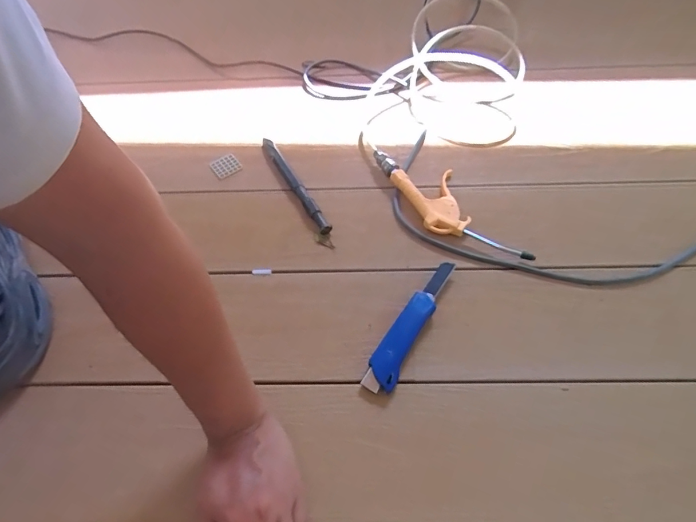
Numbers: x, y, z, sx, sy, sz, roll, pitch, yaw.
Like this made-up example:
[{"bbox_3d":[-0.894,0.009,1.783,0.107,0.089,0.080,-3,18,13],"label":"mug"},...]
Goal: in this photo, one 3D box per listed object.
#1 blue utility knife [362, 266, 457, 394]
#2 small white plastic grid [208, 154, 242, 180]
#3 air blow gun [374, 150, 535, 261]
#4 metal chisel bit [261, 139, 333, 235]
[{"bbox_3d":[0.077,0.074,0.519,0.035,0.020,0.193,25,60,19],"label":"blue utility knife"},{"bbox_3d":[-0.201,-0.156,0.695,0.043,0.005,0.040,-28,58,-15],"label":"small white plastic grid"},{"bbox_3d":[0.142,-0.083,0.614,0.092,0.024,0.258,-25,57,-13],"label":"air blow gun"},{"bbox_3d":[-0.084,-0.122,0.658,0.016,0.018,0.220,-27,58,-15],"label":"metal chisel bit"}]

